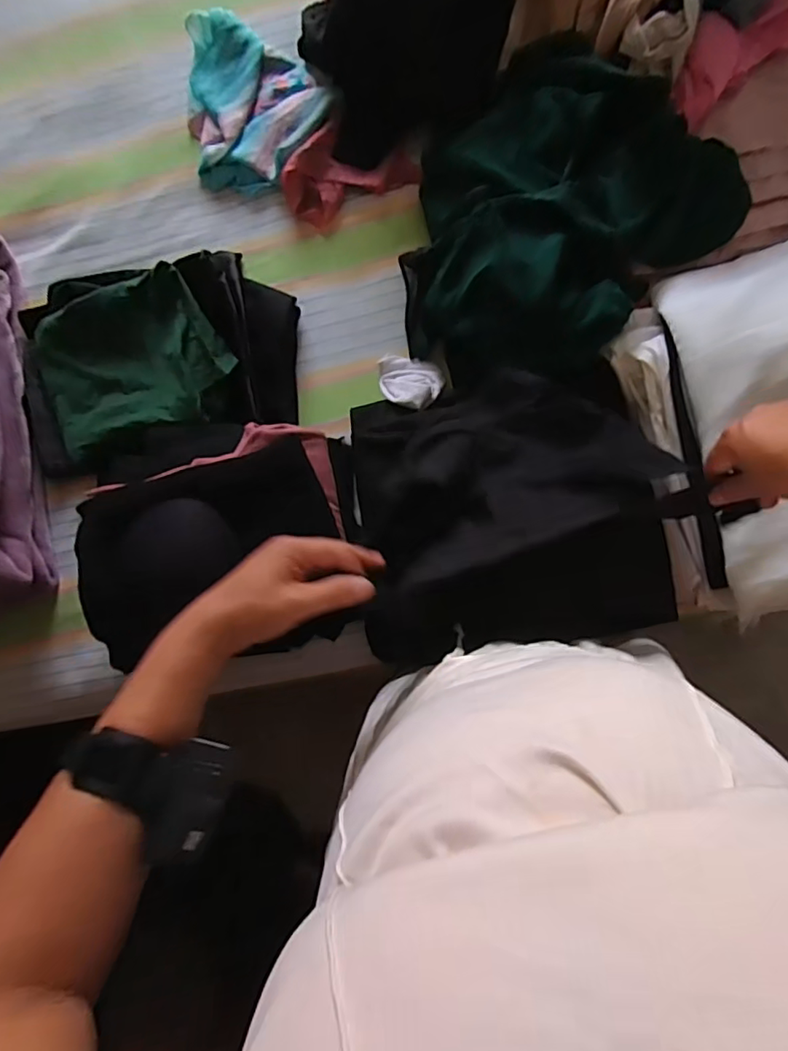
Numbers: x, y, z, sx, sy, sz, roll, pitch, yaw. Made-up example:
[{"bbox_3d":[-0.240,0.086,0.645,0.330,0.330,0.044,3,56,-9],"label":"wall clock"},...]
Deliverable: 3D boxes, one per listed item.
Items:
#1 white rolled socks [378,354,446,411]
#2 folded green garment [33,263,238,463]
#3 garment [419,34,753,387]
[{"bbox_3d":[0.017,-0.183,0.702,0.091,0.052,0.070,23,90,7],"label":"white rolled socks"},{"bbox_3d":[-0.345,-0.209,0.737,0.252,0.042,0.203,-19,85,5],"label":"folded green garment"},{"bbox_3d":[0.163,-0.363,0.640,0.365,0.109,0.332,-43,84,3],"label":"garment"}]

